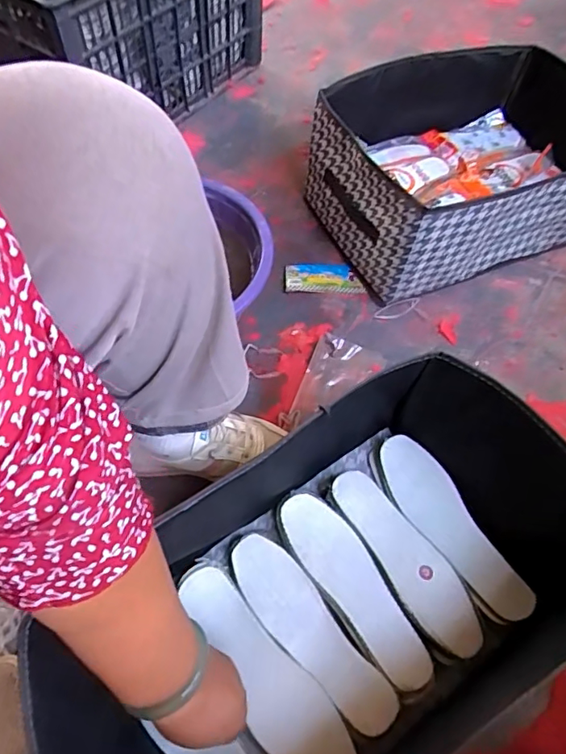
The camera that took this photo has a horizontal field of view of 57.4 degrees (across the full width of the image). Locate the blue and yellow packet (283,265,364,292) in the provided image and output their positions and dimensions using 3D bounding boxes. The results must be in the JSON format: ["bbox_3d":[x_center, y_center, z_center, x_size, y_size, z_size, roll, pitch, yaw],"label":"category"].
[{"bbox_3d":[0.060,-0.152,0.802,0.114,0.010,0.055,-2,63,-7],"label":"blue and yellow packet"}]

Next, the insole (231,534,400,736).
[{"bbox_3d":[0.023,0.255,0.524,0.067,0.022,0.213,-35,68,-16],"label":"insole"}]

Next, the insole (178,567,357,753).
[{"bbox_3d":[-0.022,0.288,0.506,0.067,0.011,0.230,-37,66,-17],"label":"insole"}]

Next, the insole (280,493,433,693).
[{"bbox_3d":[0.076,0.217,0.547,0.066,0.008,0.215,-35,68,-16],"label":"insole"}]

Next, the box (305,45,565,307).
[{"bbox_3d":[0.299,-0.339,0.814,0.473,0.193,0.320,-20,65,-10],"label":"box"}]

